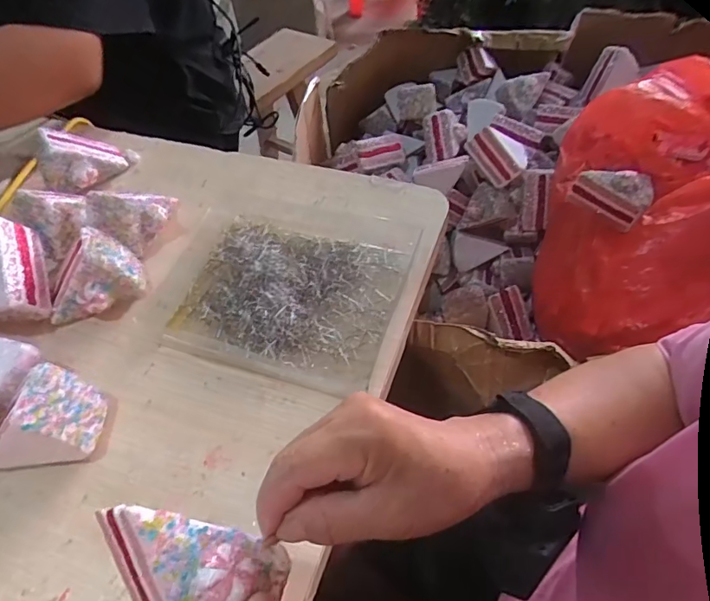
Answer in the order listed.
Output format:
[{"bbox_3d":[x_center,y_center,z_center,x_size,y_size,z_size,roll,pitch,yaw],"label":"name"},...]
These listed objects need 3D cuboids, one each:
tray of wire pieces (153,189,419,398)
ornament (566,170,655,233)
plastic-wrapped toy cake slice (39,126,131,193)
[{"bbox_3d":[-0.068,-0.024,0.476,0.212,0.025,0.188,14,56,15],"label":"tray of wire pieces"},{"bbox_3d":[0.350,-0.147,0.696,0.050,0.056,0.097,-36,56,-21],"label":"ornament"},{"bbox_3d":[-0.312,-0.163,0.582,0.090,0.064,0.059,-32,57,-18],"label":"plastic-wrapped toy cake slice"}]

